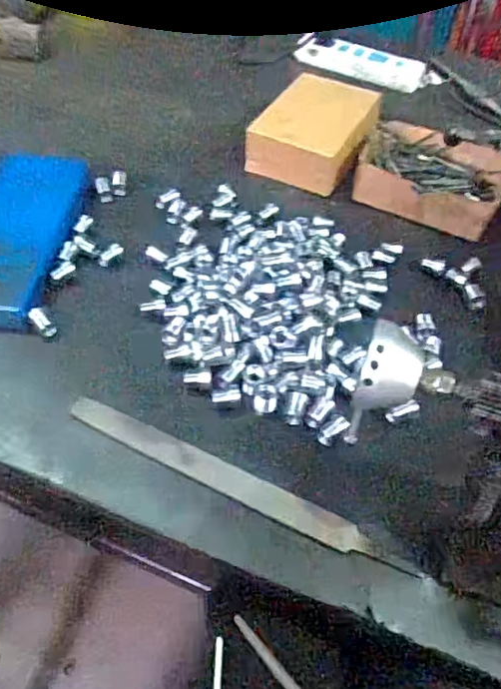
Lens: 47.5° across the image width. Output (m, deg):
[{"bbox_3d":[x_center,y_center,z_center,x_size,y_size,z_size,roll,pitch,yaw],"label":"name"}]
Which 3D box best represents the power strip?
[{"bbox_3d":[0.177,-0.450,0.908,0.201,0.032,0.046,18,51,9],"label":"power strip"}]

